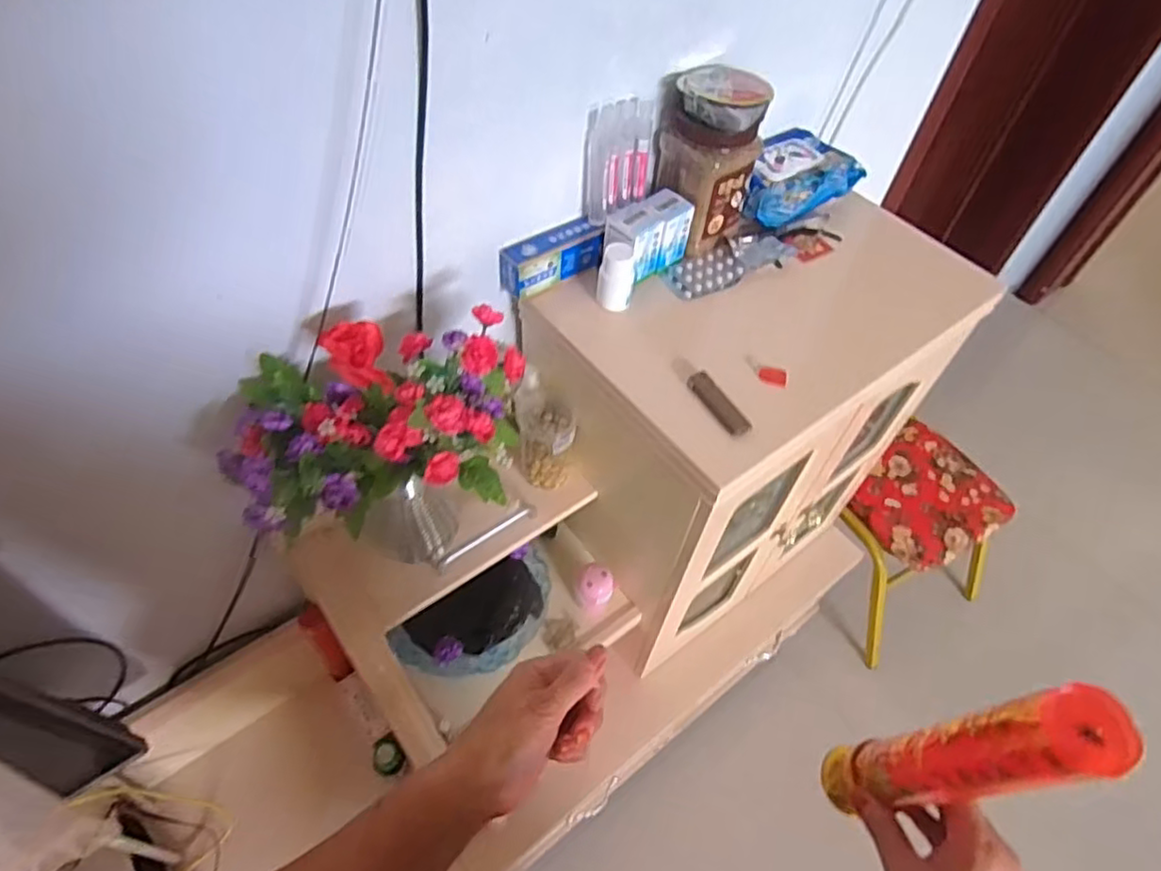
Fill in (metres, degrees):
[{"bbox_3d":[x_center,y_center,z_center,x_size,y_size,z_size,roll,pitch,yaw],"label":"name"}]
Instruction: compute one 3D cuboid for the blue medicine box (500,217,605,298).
[{"bbox_3d":[-0.031,-0.197,0.727,0.113,0.046,0.038,-28,59,-22],"label":"blue medicine box"}]

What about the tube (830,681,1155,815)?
[{"bbox_3d":[0.187,0.176,0.351,0.030,0.226,0.037,14,57,0],"label":"tube"}]

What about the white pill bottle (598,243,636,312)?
[{"bbox_3d":[0.039,-0.167,0.698,0.037,0.060,0.037,2,53,-2],"label":"white pill bottle"}]

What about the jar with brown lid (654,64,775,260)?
[{"bbox_3d":[0.141,-0.305,0.732,0.108,0.169,0.104,2,53,-2],"label":"jar with brown lid"}]

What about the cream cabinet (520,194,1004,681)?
[{"bbox_3d":[0.207,0.007,0.952,0.473,0.536,0.300,-28,59,-22],"label":"cream cabinet"}]

